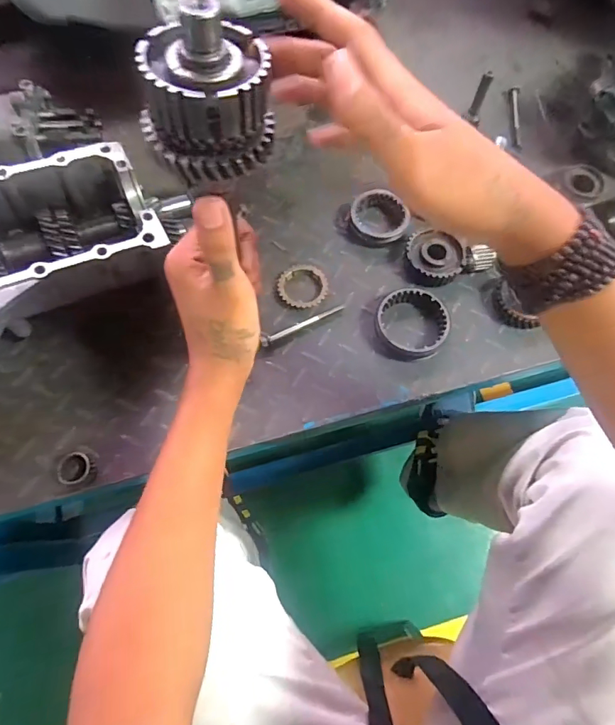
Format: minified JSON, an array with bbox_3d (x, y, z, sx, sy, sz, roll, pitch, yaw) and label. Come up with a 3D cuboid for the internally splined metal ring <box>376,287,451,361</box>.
[{"bbox_3d":[0.116,-0.045,0.490,0.078,0.023,0.080,0,69,-1],"label":"internally splined metal ring"}]

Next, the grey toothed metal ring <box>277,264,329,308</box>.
[{"bbox_3d":[-0.006,-0.090,0.512,0.058,0.008,0.057,0,69,-1],"label":"grey toothed metal ring"}]

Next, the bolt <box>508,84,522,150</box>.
[{"bbox_3d":[0.290,-0.345,0.620,0.018,0.011,0.124,6,69,2],"label":"bolt"}]

